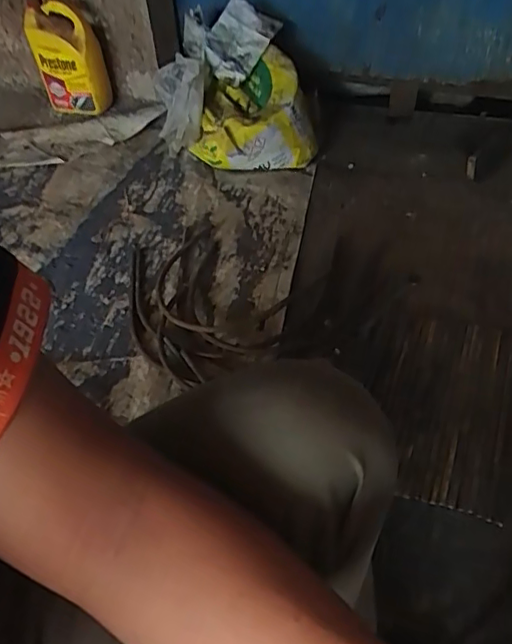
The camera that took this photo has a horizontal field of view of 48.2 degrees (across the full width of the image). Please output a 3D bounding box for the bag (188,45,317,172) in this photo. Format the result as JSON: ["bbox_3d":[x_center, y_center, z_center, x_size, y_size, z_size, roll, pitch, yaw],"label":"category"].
[{"bbox_3d":[-0.002,-0.565,1.511,0.307,0.141,0.333,-1,42,5],"label":"bag"}]

